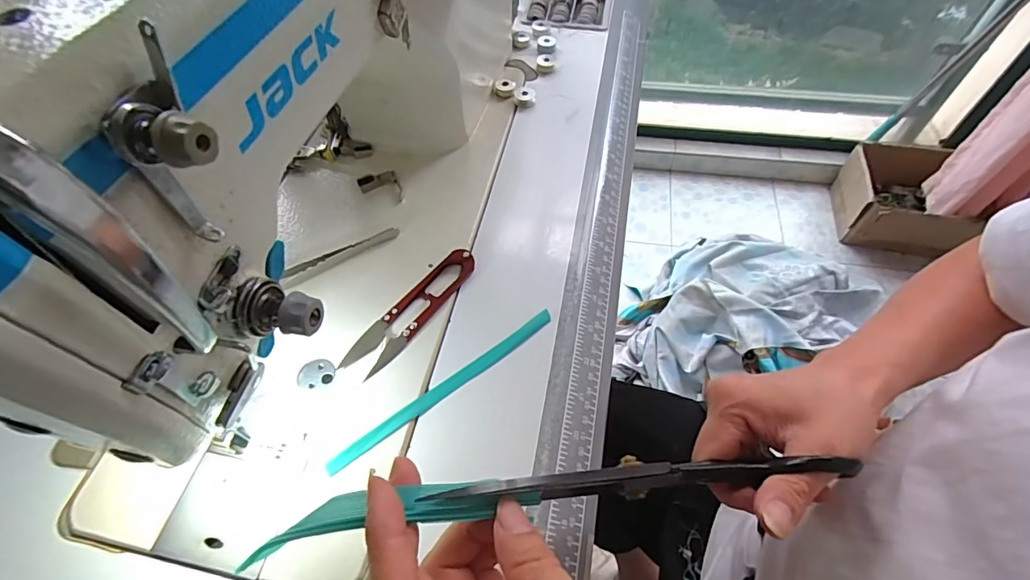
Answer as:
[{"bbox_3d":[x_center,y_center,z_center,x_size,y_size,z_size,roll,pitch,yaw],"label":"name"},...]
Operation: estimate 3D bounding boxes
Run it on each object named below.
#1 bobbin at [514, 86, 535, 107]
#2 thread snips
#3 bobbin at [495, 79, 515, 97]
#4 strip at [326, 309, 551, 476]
[{"bbox_3d":[0.010,-0.185,0.453,0.021,0.011,0.018,1,56,3],"label":"bobbin"},{"bbox_3d":[-0.072,0.012,0.329,0.028,0.010,0.113,30,62,20],"label":"thread snips"},{"bbox_3d":[-0.010,-0.197,0.458,0.020,0.009,0.019,1,56,3],"label":"bobbin"},{"bbox_3d":[-0.042,0.062,0.302,0.165,0.004,0.009,-33,61,-19],"label":"strip"}]

